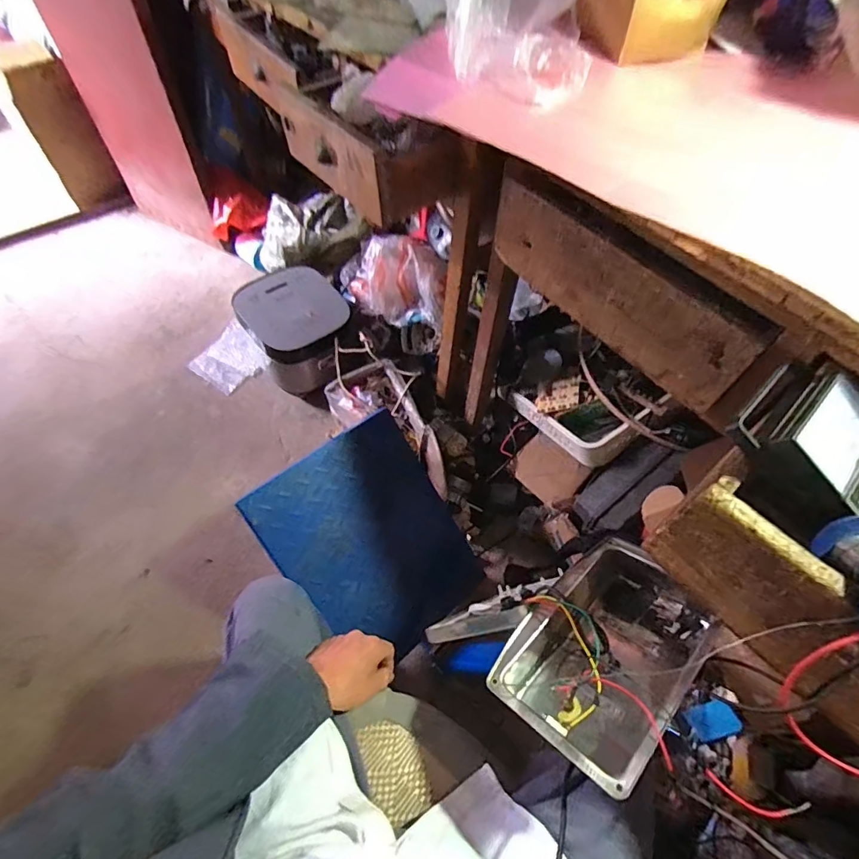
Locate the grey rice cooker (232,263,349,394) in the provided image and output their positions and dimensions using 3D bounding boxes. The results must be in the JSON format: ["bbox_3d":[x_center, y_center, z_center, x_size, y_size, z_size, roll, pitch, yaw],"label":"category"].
[{"bbox_3d":[-0.358,-0.278,1.274,0.255,0.206,0.320,-32,66,-20],"label":"grey rice cooker"}]

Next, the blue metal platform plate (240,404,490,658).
[{"bbox_3d":[-0.103,0.227,0.912,0.339,0.038,0.451,-39,102,-27],"label":"blue metal platform plate"}]

